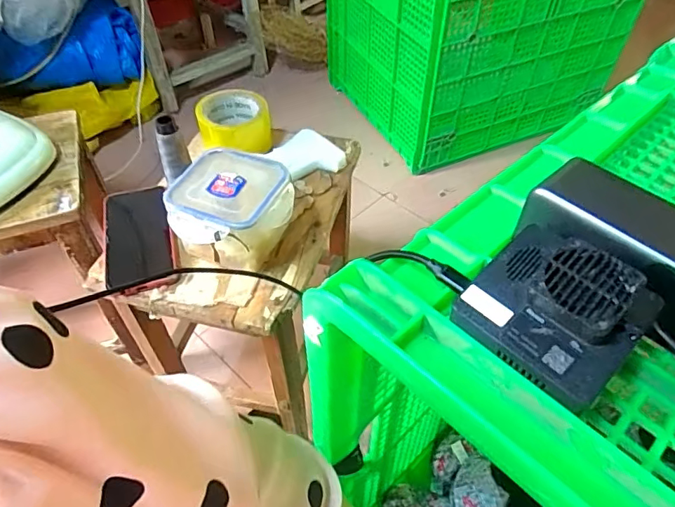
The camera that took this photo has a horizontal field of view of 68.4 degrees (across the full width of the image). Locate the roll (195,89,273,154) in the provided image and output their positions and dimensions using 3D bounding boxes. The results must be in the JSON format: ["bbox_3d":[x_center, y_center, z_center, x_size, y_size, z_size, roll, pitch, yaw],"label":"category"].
[{"bbox_3d":[-0.143,-0.182,0.698,0.092,0.050,0.104,-6,49,-4],"label":"roll"}]

